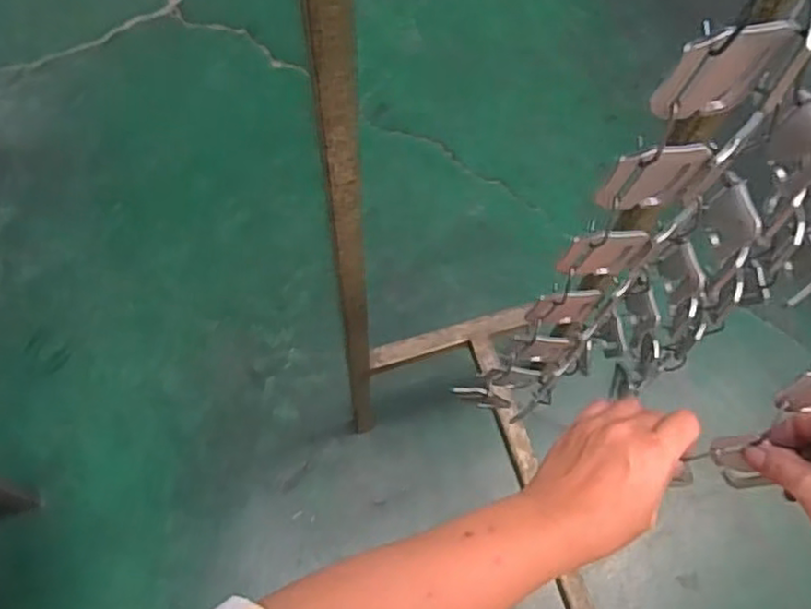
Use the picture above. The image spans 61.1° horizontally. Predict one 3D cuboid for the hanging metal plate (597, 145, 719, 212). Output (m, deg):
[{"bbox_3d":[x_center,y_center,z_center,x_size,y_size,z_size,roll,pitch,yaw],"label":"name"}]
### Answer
[{"bbox_3d":[0.098,-0.050,0.272,0.038,0.031,0.009,-6,66,-5],"label":"hanging metal plate"}]

